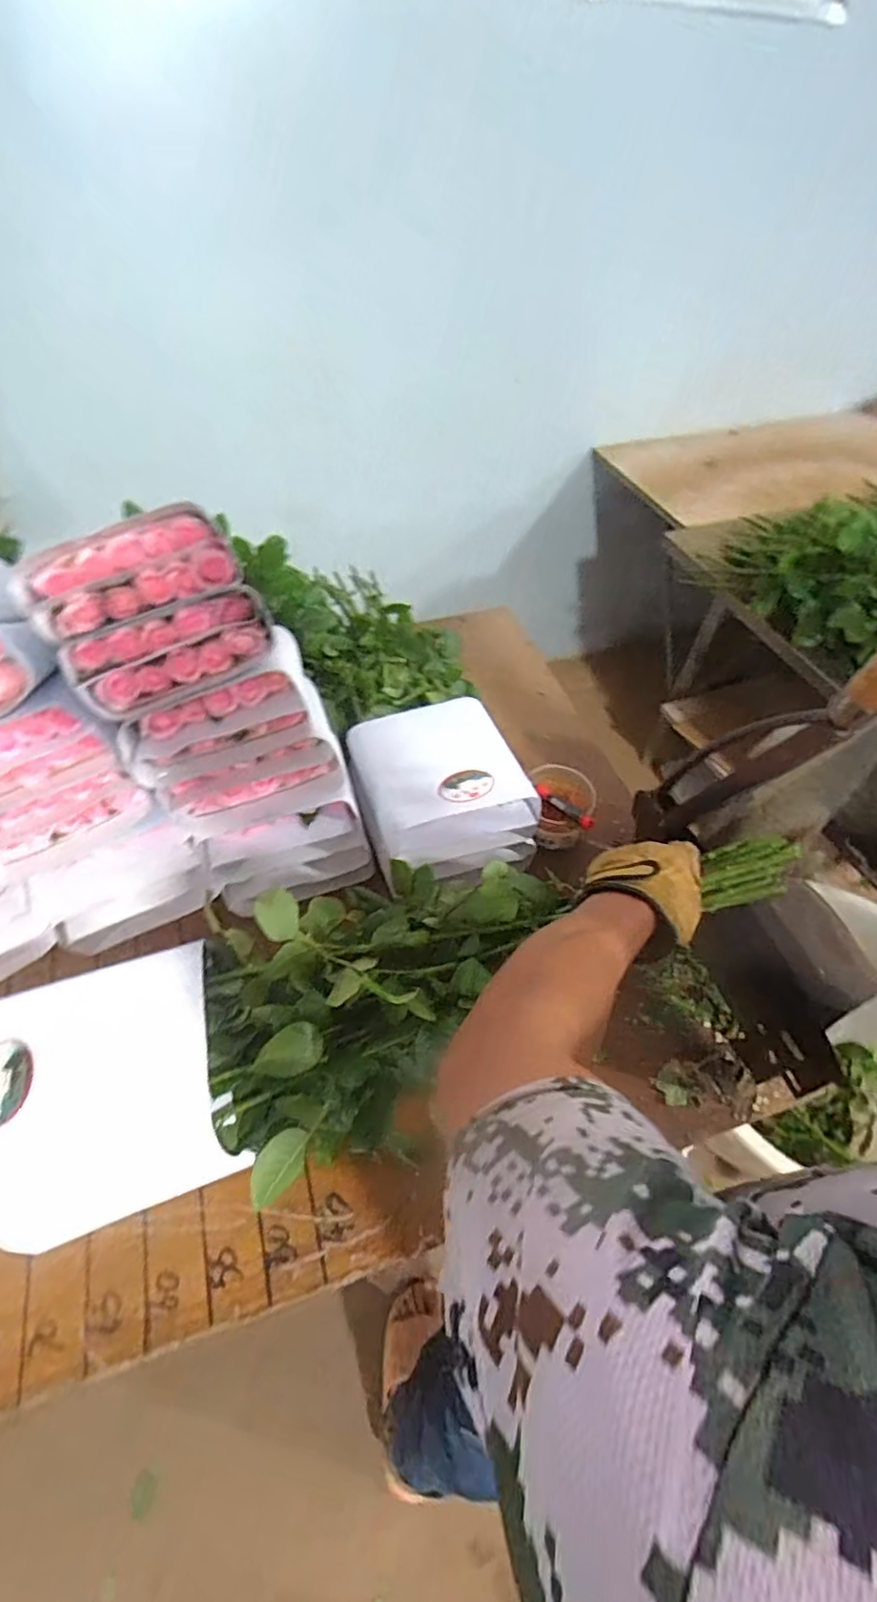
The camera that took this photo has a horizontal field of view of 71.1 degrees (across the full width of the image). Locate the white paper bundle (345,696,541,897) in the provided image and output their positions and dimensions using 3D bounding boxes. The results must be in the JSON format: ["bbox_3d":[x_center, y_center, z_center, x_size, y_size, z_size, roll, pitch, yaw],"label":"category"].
[{"bbox_3d":[0.001,-0.025,0.796,0.199,0.113,0.223,-13,53,-13],"label":"white paper bundle"}]

